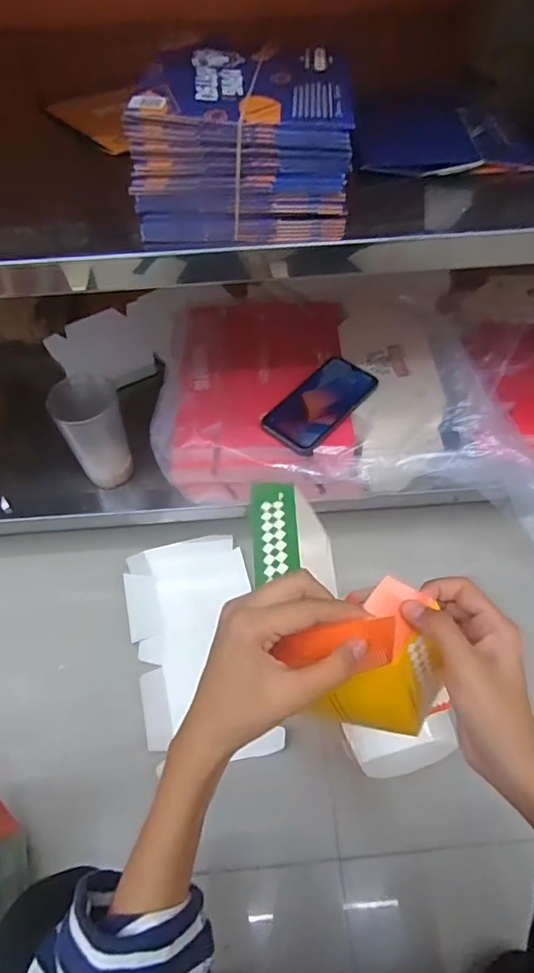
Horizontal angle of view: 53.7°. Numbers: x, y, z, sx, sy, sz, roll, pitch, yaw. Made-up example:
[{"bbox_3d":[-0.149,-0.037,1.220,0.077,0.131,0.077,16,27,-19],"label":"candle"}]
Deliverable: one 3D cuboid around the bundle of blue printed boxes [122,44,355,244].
[{"bbox_3d":[-0.017,-0.287,0.436,0.161,0.085,0.159,1,55,3],"label":"bundle of blue printed boxes"}]

